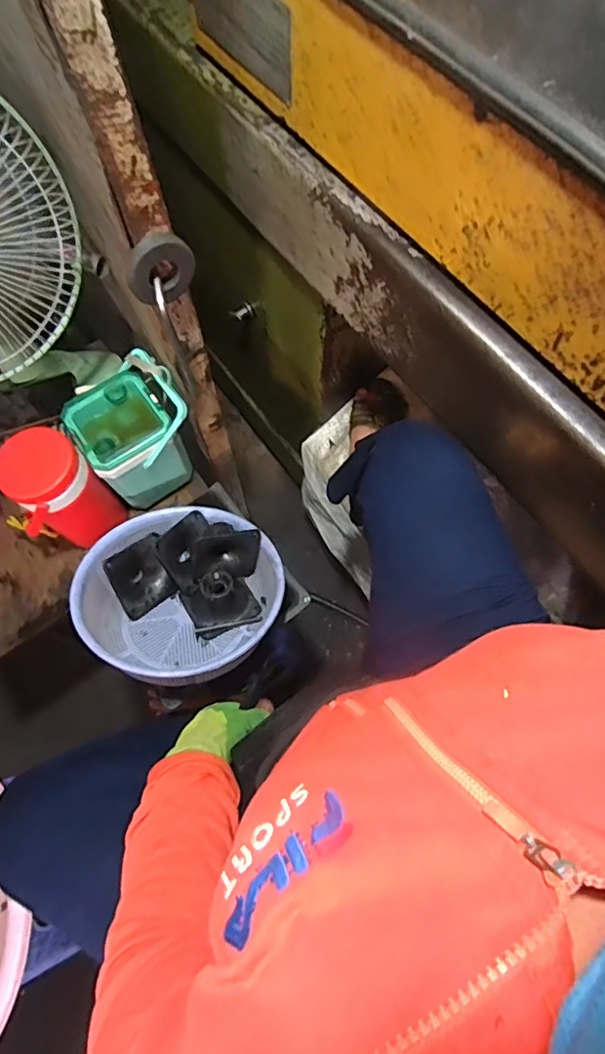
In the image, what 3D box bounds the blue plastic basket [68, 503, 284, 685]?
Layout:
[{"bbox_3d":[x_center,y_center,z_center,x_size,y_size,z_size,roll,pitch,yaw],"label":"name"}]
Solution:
[{"bbox_3d":[-0.157,0.096,0.732,0.259,0.095,0.259,2,49,-2],"label":"blue plastic basket"}]

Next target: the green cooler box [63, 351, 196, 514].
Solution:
[{"bbox_3d":[-0.242,-0.134,0.802,0.148,0.166,0.133,-34,71,-11],"label":"green cooler box"}]

